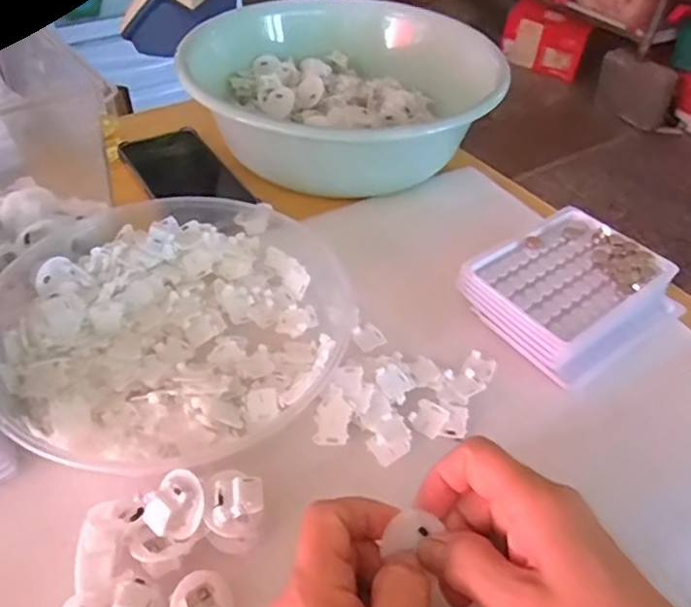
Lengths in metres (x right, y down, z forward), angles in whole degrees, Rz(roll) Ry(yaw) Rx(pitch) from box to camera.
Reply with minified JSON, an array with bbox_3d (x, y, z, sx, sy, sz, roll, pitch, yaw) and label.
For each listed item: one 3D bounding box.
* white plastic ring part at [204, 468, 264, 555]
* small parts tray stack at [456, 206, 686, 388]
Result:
[{"bbox_3d":[-0.055,0.103,0.297,0.027,0.027,0.030,-2,46,-6],"label":"white plastic ring part"},{"bbox_3d":[0.162,-0.009,0.421,0.126,0.036,0.109,-27,53,-26],"label":"small parts tray stack"}]

